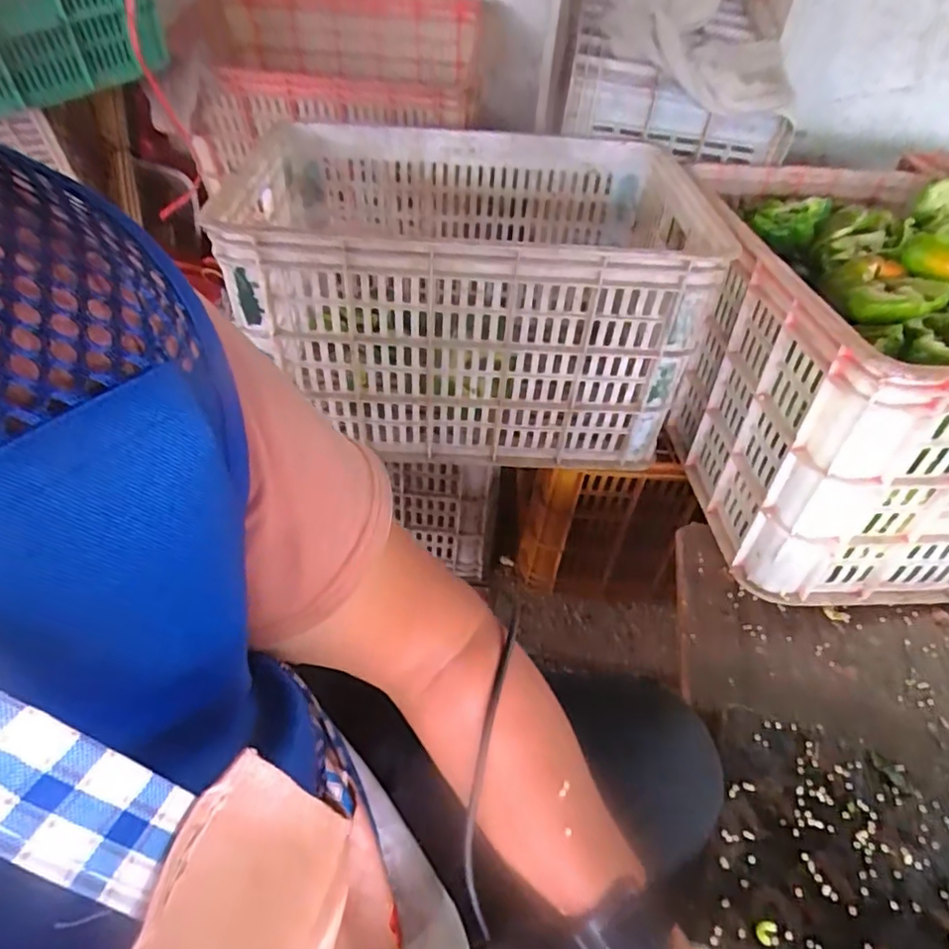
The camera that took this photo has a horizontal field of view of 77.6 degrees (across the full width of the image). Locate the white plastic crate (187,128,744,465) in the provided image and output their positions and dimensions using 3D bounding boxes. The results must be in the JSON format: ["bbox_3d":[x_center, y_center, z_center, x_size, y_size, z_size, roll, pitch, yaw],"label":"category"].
[{"bbox_3d":[0.001,-0.249,0.778,0.538,0.288,0.395,6,48,1],"label":"white plastic crate"}]

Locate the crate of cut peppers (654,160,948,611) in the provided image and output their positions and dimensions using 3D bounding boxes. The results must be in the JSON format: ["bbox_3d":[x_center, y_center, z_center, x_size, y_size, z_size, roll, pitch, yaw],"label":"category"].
[{"bbox_3d":[0.455,-0.153,0.704,0.352,0.292,0.561,0,48,-4],"label":"crate of cut peppers"}]

